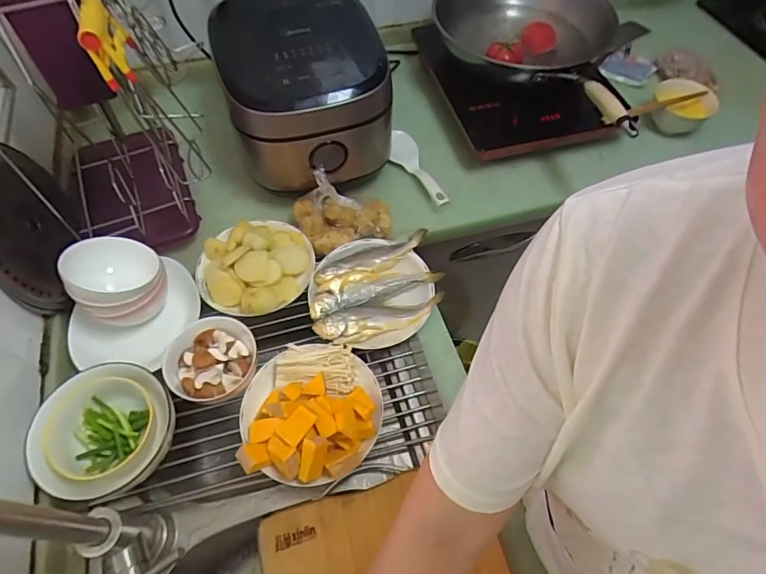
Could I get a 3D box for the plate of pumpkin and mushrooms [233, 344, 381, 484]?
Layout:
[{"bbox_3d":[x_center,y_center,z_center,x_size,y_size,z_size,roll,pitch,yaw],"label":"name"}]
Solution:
[{"bbox_3d":[-0.090,0.152,0.578,0.170,0.075,0.170,0,58,0],"label":"plate of pumpkin and mushrooms"}]

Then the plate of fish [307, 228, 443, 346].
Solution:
[{"bbox_3d":[-0.013,0.009,0.684,0.188,0.054,0.168,-14,60,-9],"label":"plate of fish"}]

